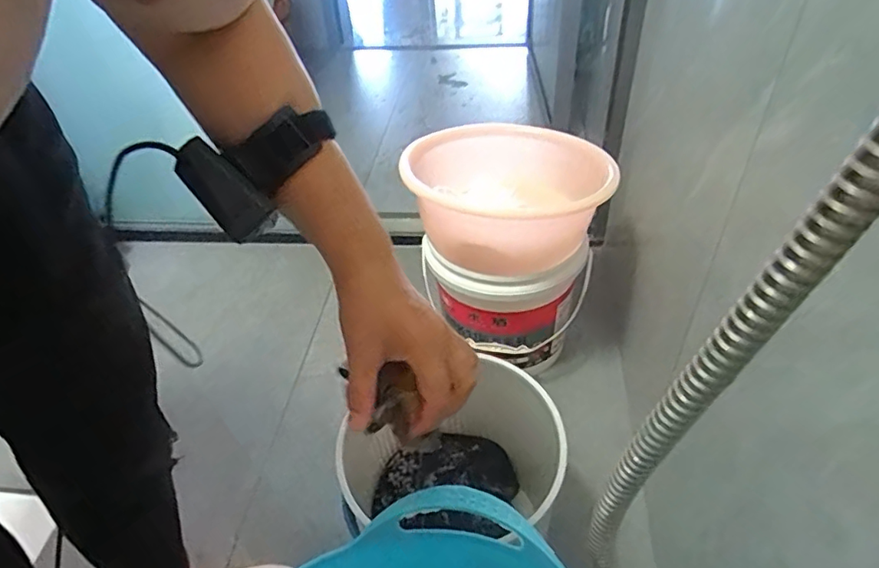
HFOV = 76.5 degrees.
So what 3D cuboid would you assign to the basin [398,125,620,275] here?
[{"bbox_3d":[0.105,-0.142,0.882,0.294,0.128,0.294,-2,43,2],"label":"basin"}]

